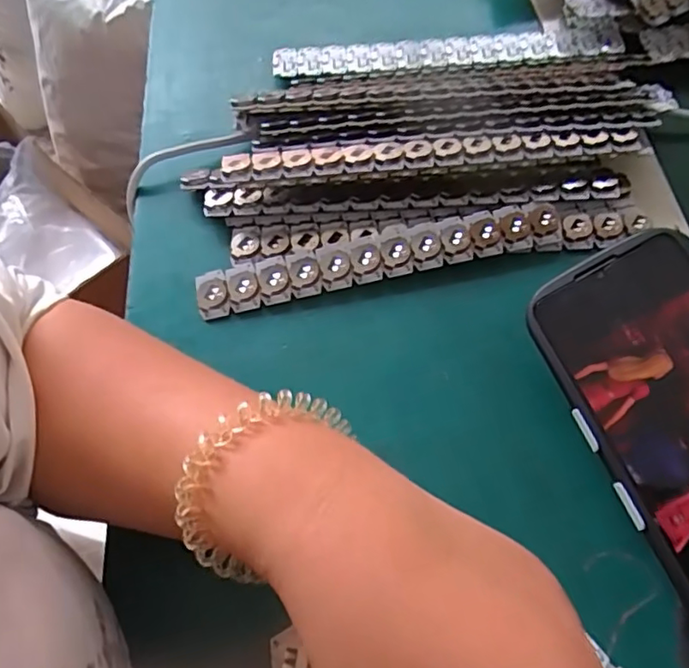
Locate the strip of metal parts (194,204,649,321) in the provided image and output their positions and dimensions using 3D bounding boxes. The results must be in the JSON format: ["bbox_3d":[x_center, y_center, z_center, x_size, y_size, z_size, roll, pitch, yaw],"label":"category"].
[{"bbox_3d":[0.046,-0.050,0.350,0.264,0.010,0.032,-11,63,-4],"label":"strip of metal parts"}]

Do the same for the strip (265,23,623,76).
[{"bbox_3d":[0.078,-0.210,0.438,0.257,0.009,0.028,-5,62,-1],"label":"strip"}]

